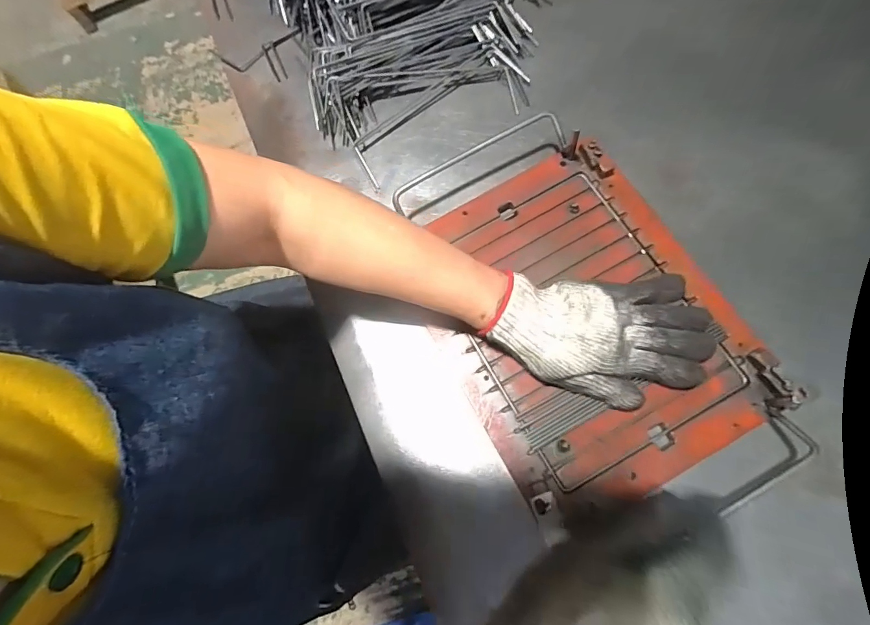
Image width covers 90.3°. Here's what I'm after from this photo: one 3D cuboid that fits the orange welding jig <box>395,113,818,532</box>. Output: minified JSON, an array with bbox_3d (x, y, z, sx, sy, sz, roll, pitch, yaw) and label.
[{"bbox_3d":[0.128,0.001,0.396,0.237,0.030,0.378,-28,73,-7],"label":"orange welding jig"}]

